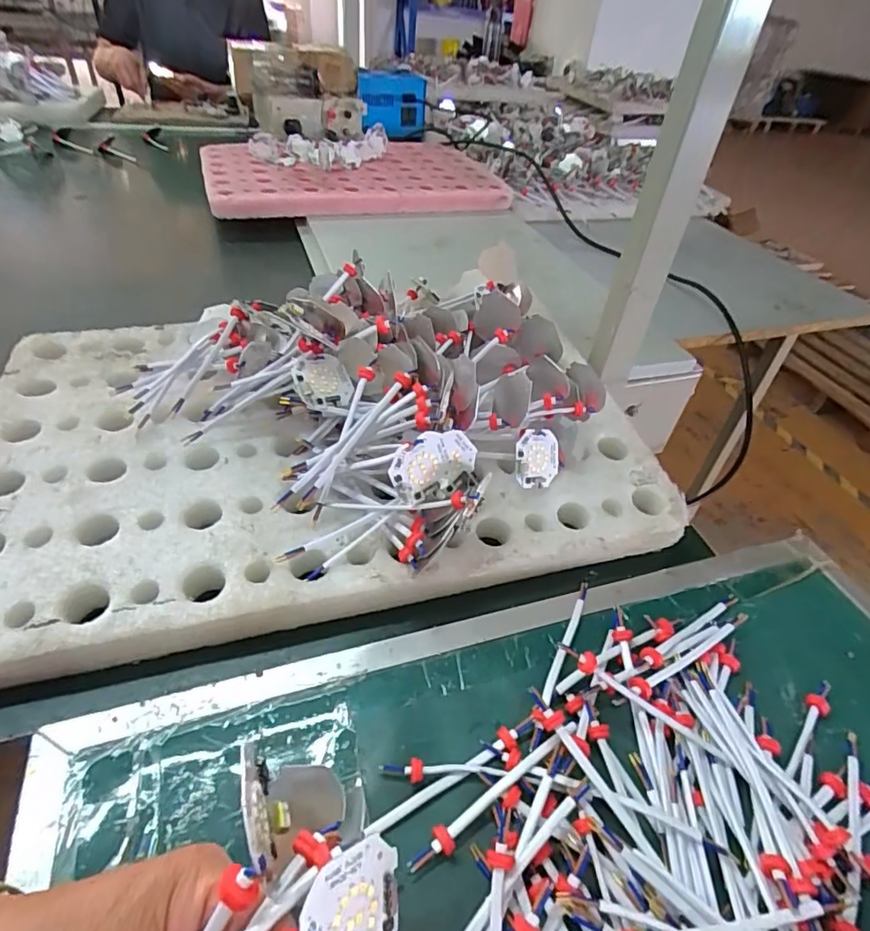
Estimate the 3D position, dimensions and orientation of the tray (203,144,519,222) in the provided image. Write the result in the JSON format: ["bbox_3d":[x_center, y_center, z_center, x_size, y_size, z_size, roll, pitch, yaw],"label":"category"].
[{"bbox_3d":[-0.161,-0.571,1.053,0.554,0.043,0.360,-12,45,-21],"label":"tray"}]

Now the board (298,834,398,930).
[{"bbox_3d":[-0.028,0.160,0.185,0.004,0.045,0.048,-9,73,35],"label":"board"}]

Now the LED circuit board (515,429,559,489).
[{"bbox_3d":[0.086,-0.005,0.438,0.048,0.046,0.007,2,1,-33],"label":"LED circuit board"}]

